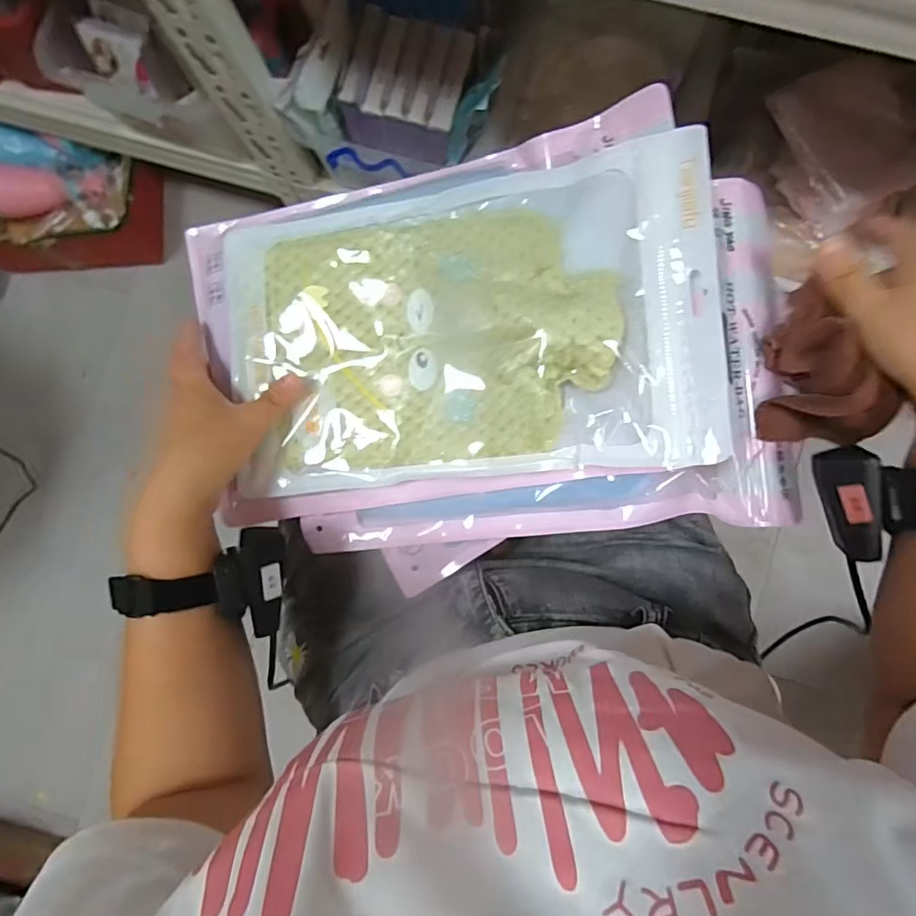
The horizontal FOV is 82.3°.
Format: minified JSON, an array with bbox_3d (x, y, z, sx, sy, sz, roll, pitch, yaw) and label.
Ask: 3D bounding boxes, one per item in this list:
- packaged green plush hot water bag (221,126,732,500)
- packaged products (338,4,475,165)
[{"bbox_3d":[-0.004,-0.089,0.364,0.337,0.025,0.211,-5,89,15],"label":"packaged green plush hot water bag"},{"bbox_3d":[-0.058,-0.425,0.609,0.132,0.080,0.118,16,87,3],"label":"packaged products"}]

